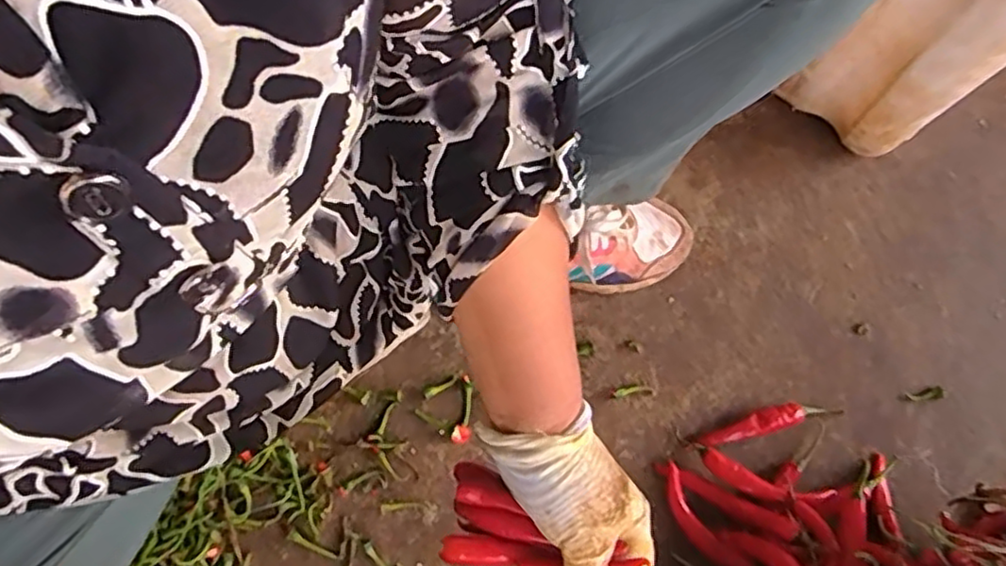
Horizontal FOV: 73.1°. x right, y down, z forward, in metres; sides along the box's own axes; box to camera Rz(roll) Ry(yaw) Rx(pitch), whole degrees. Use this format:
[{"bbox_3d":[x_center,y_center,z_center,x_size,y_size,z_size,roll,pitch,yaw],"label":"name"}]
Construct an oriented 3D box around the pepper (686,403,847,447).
[{"bbox_3d":[0.222,0.117,0.576,0.129,0.015,0.020,-14,73,-3],"label":"pepper"}]

